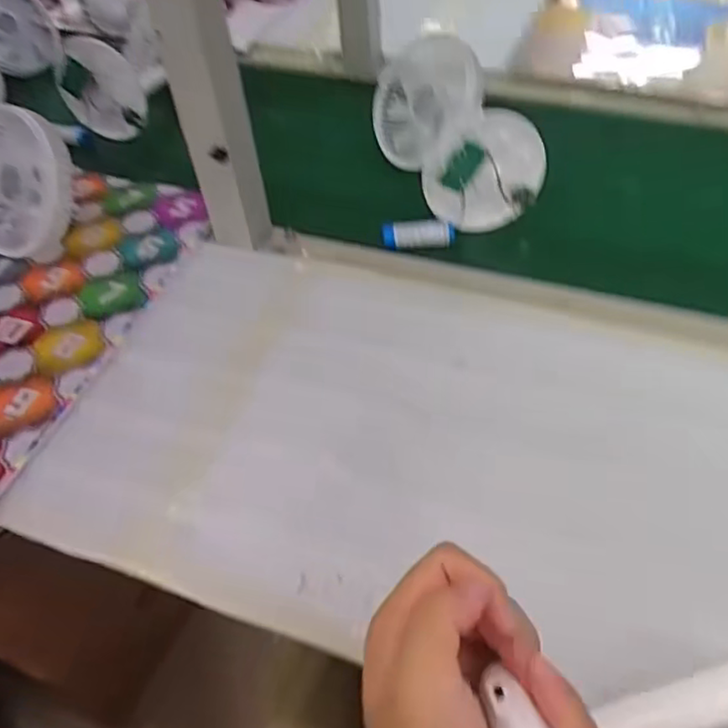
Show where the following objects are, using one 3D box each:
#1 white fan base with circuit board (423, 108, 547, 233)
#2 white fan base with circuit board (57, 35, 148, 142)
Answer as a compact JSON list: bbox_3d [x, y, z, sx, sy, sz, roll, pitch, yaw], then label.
[{"bbox_3d":[0.113,-0.168,0.603,0.109,0.093,0.026,-31,32,7],"label":"white fan base with circuit board"},{"bbox_3d":[-0.293,-0.302,0.736,0.088,0.109,0.022,-3,42,19],"label":"white fan base with circuit board"}]

